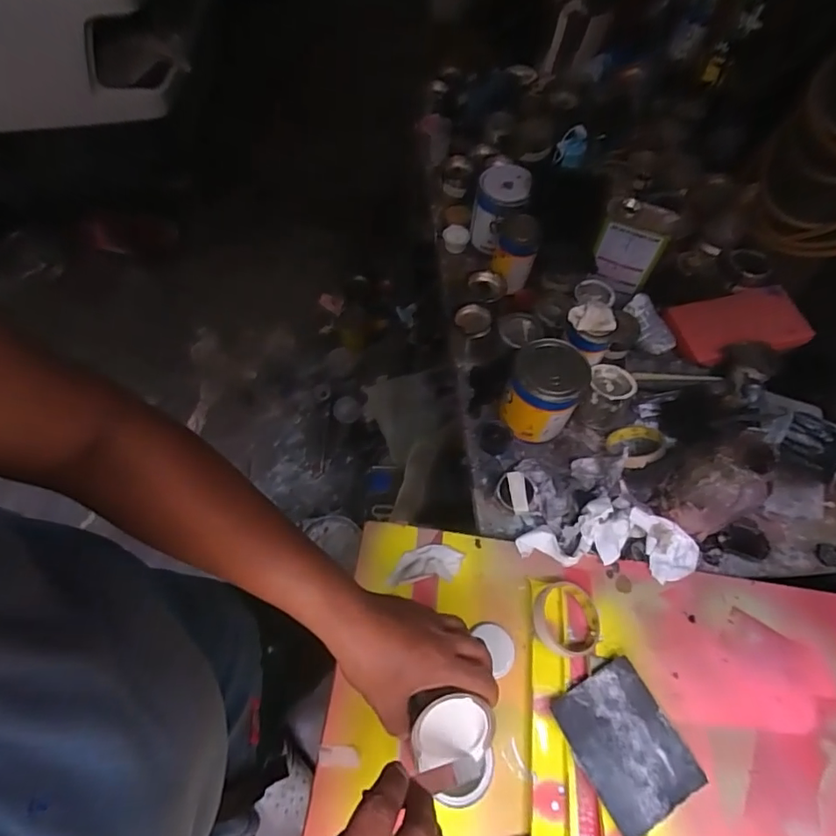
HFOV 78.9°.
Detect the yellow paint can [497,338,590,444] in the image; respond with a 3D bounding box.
[{"bbox_3d":[0.180,-0.033,0.748,0.099,0.130,0.098,2,57,-3],"label":"yellow paint can"}]

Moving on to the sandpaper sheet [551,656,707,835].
[{"bbox_3d":[0.229,0.356,0.557,0.112,0.009,0.140,-21,62,-21],"label":"sandpaper sheet"}]

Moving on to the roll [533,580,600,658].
[{"bbox_3d":[0.180,0.244,0.615,0.080,0.026,0.082,2,57,-3],"label":"roll"}]

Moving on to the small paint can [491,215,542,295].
[{"bbox_3d":[0.167,-0.284,0.876,0.070,0.112,0.073,2,59,-3],"label":"small paint can"}]

